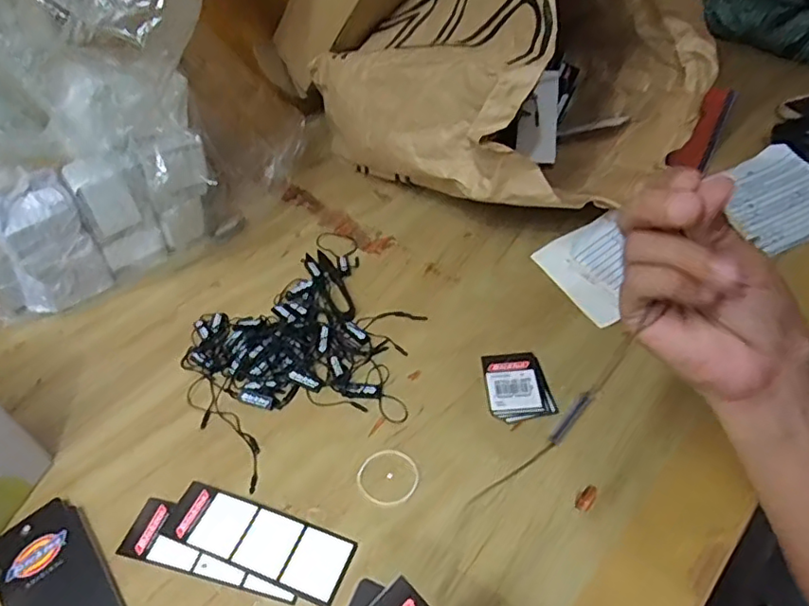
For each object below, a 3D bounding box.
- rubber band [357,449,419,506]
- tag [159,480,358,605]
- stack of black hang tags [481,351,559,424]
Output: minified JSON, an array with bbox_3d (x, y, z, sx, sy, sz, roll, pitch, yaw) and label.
[{"bbox_3d":[-0.010,0.110,0.374,0.039,0.004,0.038,-4,44,4],"label":"rubber band"},{"bbox_3d":[-0.091,0.141,0.354,0.120,0.004,0.038,13,48,20],"label":"tag"},{"bbox_3d":[0.080,0.058,0.414,0.044,0.006,0.056,-8,44,0],"label":"stack of black hang tags"}]

